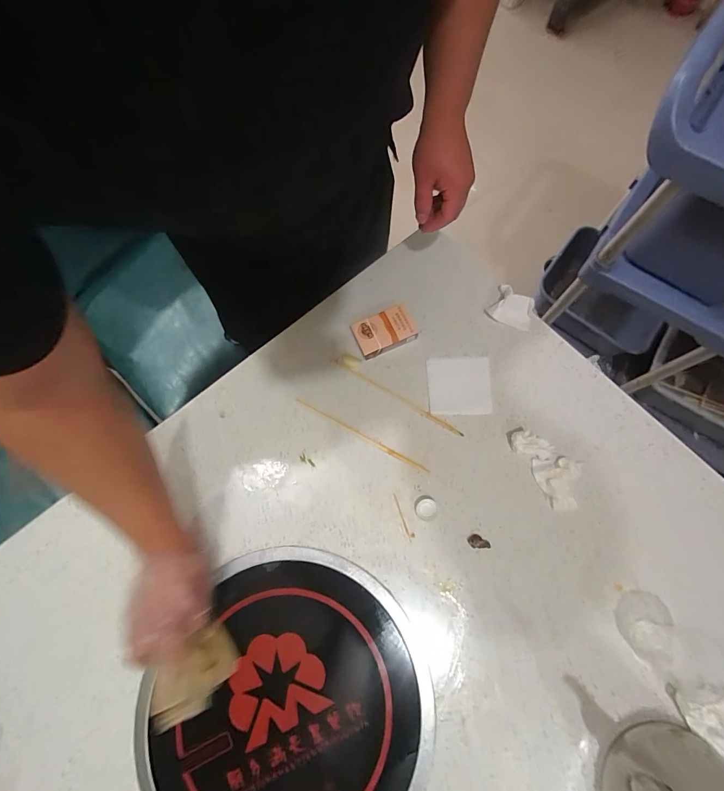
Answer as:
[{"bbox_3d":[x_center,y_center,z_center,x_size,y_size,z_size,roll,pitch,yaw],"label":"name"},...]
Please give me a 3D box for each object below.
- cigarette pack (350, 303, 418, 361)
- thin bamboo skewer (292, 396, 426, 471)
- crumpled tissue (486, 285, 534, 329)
[{"bbox_3d":[0.034,-0.099,0.576,0.090,0.027,0.058,-23,72,-5],"label":"cigarette pack"},{"bbox_3d":[-0.003,0.058,0.549,0.220,0.006,0.007,29,75,11],"label":"thin bamboo skewer"},{"bbox_3d":[0.242,-0.143,0.588,0.067,0.028,0.060,20,74,8],"label":"crumpled tissue"}]

